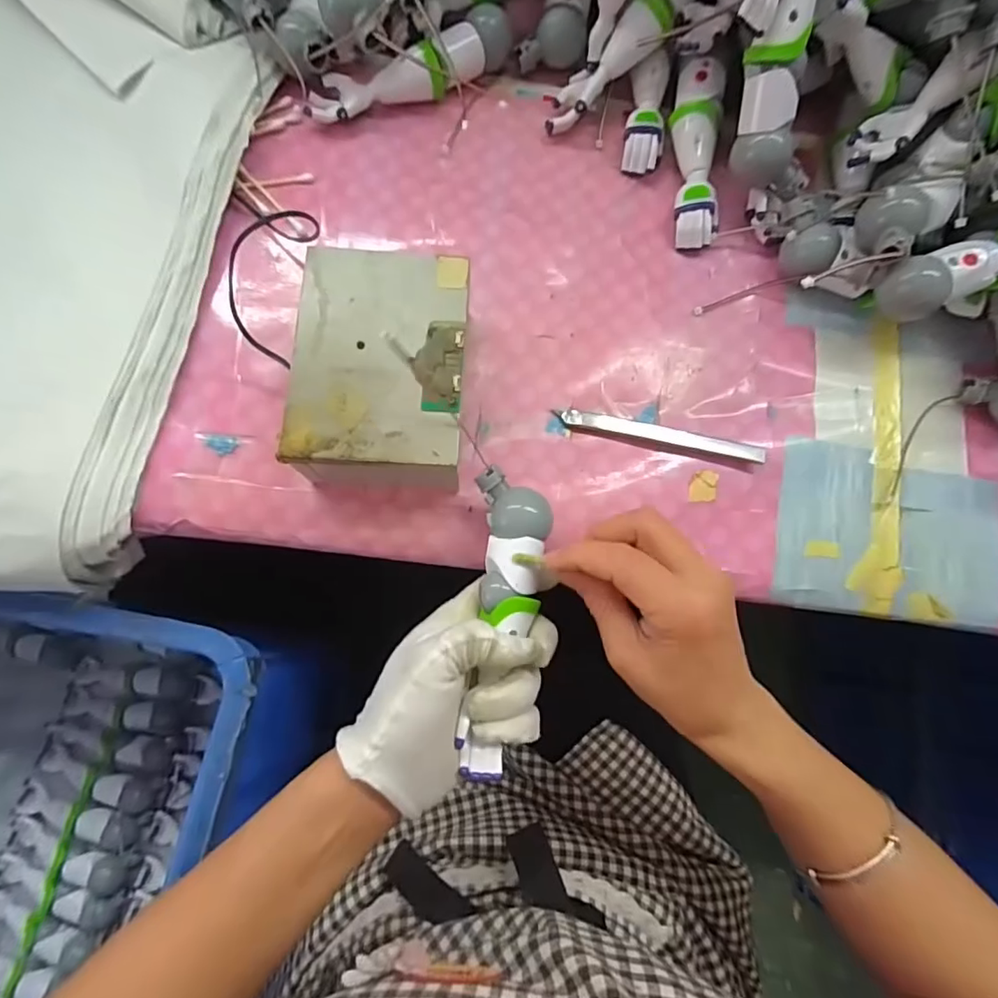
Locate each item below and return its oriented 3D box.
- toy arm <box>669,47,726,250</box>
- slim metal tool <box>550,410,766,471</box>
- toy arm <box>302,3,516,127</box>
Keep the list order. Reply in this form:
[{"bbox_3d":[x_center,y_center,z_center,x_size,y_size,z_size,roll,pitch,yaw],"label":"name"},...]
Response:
[{"bbox_3d":[0.137,-0.239,0.368,0.031,0.034,0.128,1,79,-1],"label":"toy arm"},{"bbox_3d":[0.101,-0.040,0.340,0.128,0.010,0.016,14,79,1],"label":"slim metal tool"},{"bbox_3d":[-0.061,-0.295,0.373,0.148,0.029,0.033,-23,81,-6],"label":"toy arm"}]

